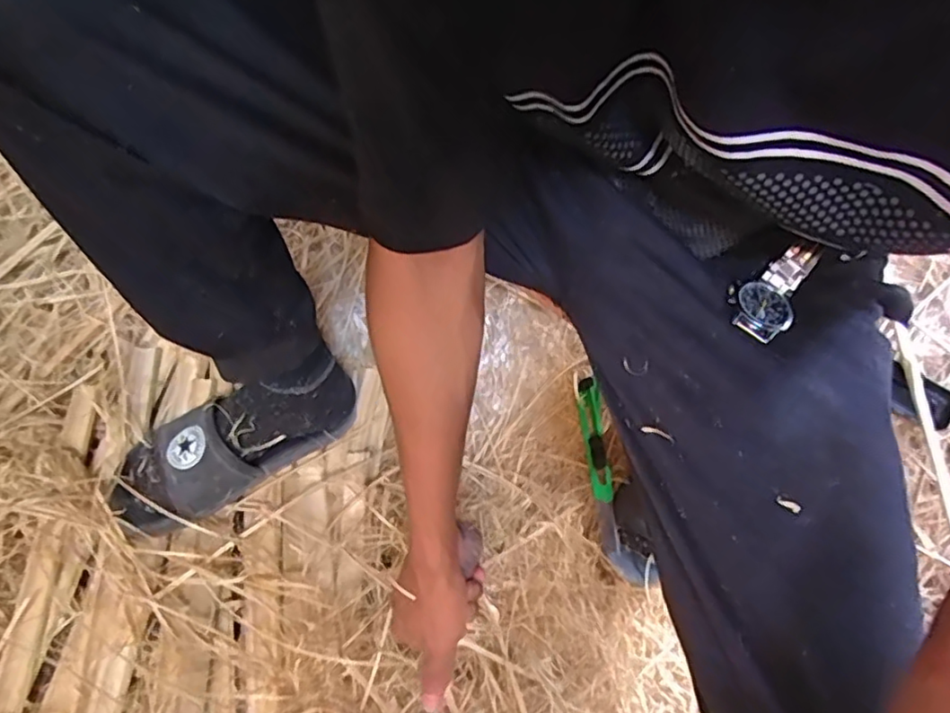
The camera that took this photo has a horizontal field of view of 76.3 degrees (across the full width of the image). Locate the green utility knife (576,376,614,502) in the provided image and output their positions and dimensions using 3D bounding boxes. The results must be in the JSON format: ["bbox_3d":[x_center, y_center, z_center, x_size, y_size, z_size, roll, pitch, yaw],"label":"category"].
[{"bbox_3d":[0.140,0.092,0.696,0.026,0.021,0.142,-7,77,-1],"label":"green utility knife"}]

